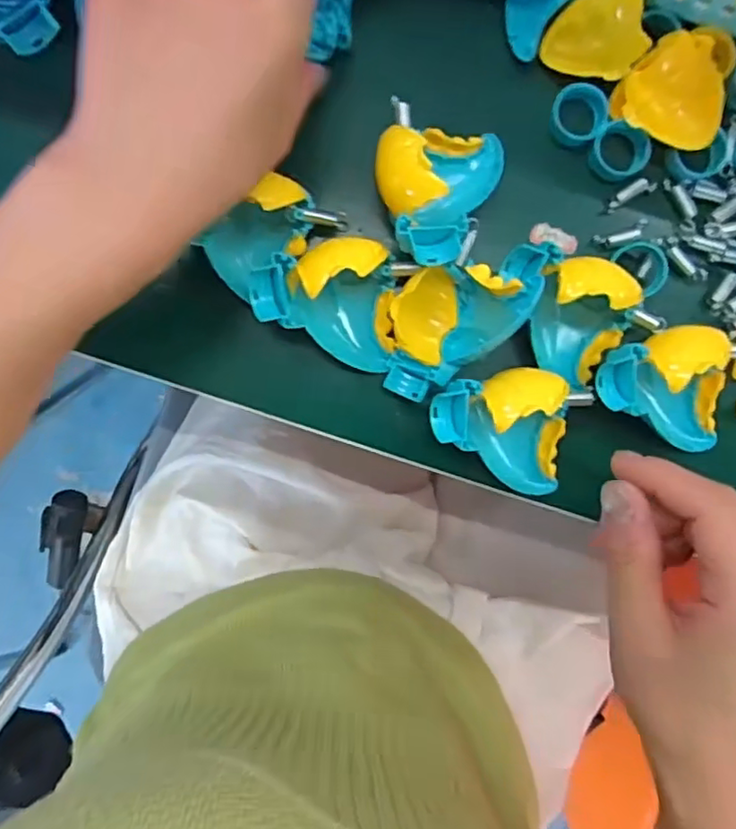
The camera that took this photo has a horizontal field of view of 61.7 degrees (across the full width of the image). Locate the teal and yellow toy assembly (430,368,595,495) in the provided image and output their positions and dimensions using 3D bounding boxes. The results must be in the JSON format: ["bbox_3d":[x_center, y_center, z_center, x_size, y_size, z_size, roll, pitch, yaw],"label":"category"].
[{"bbox_3d":[0.065,0.002,0.277,0.068,0.037,0.051,27,92,-2],"label":"teal and yellow toy assembly"}]

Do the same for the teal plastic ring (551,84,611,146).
[{"bbox_3d":[0.098,-0.141,0.292,0.025,0.017,0.023,0,92,-1],"label":"teal plastic ring"}]

